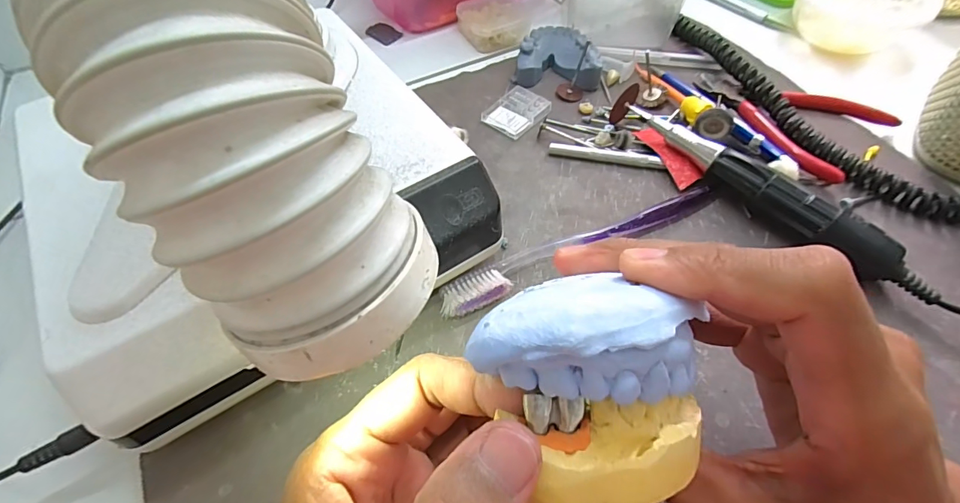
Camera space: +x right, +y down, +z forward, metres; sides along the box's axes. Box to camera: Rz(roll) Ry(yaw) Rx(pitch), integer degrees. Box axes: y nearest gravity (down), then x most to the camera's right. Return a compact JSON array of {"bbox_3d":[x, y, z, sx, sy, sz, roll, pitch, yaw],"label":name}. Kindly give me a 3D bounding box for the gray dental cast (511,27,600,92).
[{"bbox_3d":[0.062,-0.157,0.364,0.064,0.022,0.057,4,55,3],"label":"gray dental cast"}]

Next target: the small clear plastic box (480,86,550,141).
[{"bbox_3d":[0.028,-0.105,0.340,0.046,0.008,0.036,-39,63,-23],"label":"small clear plastic box"}]

